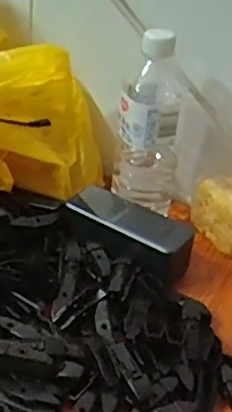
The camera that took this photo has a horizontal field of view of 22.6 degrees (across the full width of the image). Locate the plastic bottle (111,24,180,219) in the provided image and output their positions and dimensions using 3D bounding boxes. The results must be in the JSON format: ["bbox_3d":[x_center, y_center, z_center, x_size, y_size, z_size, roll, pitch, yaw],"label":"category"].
[{"bbox_3d":[0.039,-0.089,0.626,0.070,0.188,0.078,8,33,3],"label":"plastic bottle"}]

